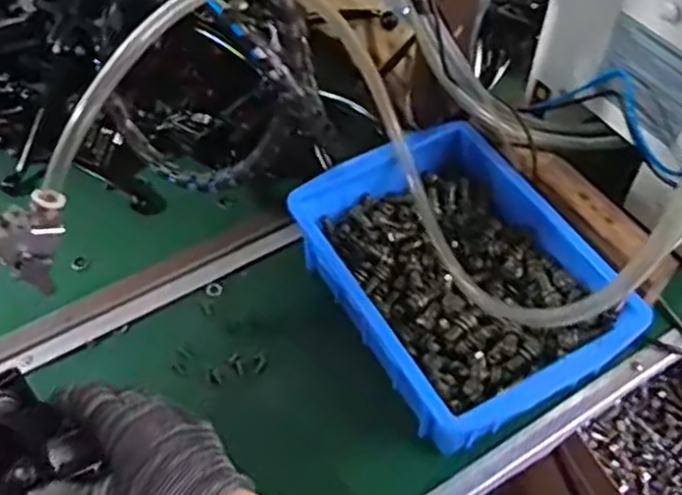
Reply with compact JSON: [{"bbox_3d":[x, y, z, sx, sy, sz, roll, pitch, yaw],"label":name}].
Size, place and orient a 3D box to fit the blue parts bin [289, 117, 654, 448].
[{"bbox_3d":[0.090,0.025,0.578,0.175,0.085,0.234,-23,59,-18],"label":"blue parts bin"}]

